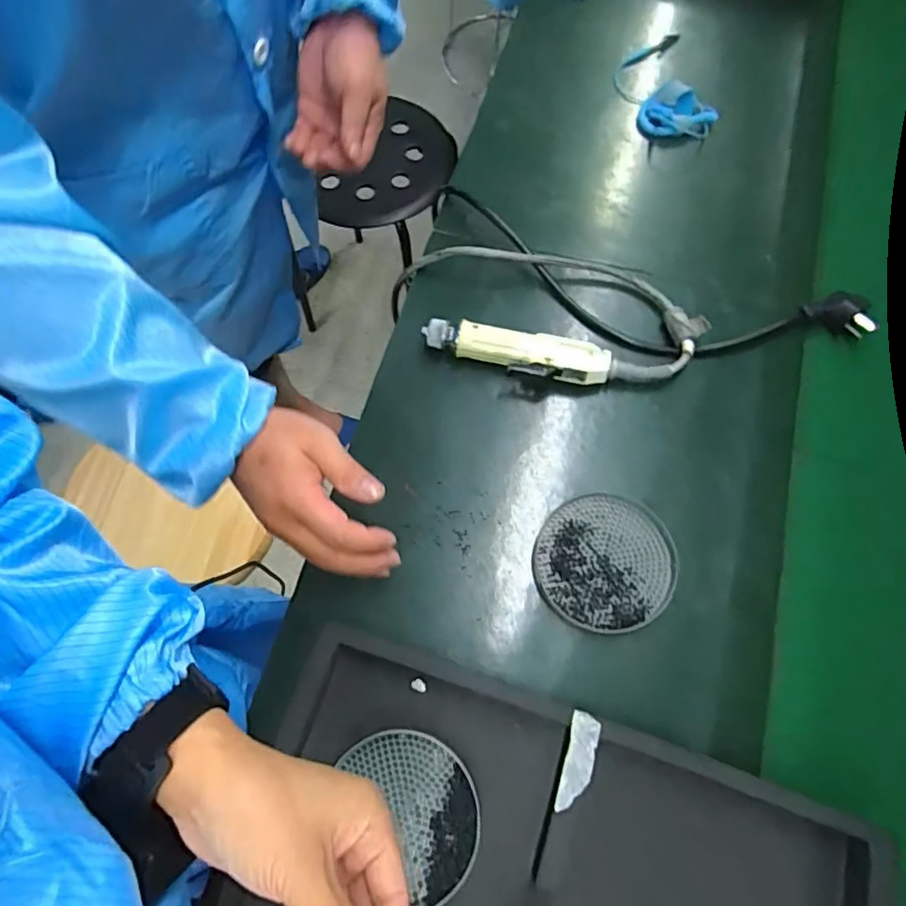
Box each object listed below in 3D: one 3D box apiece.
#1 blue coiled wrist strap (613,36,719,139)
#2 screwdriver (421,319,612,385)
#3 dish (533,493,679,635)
[{"bbox_3d":[0.238,-0.421,0.659,0.084,0.034,0.148,-12,72,-6],"label":"blue coiled wrist strap"},{"bbox_3d":[0.059,-0.095,0.539,0.168,0.034,0.041,12,71,2],"label":"screwdriver"},{"bbox_3d":[0.127,0.091,0.484,0.111,0.015,0.112,1,71,-2],"label":"dish"}]

